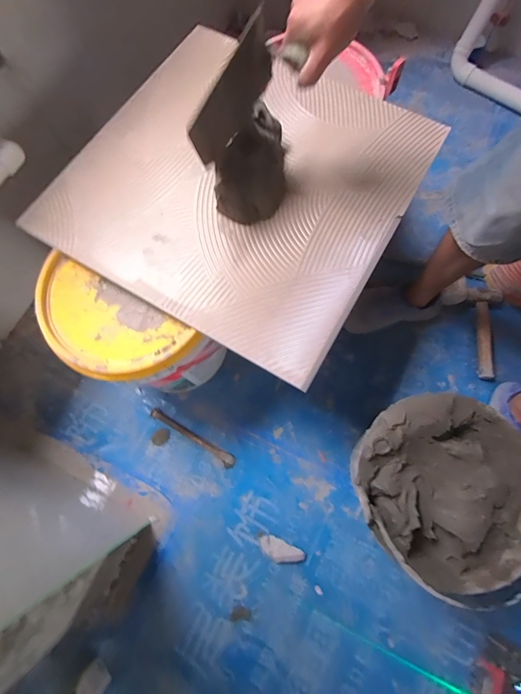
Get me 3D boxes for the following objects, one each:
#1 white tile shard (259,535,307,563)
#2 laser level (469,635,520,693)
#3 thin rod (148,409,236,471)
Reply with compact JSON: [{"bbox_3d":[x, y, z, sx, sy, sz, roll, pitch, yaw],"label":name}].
[{"bbox_3d":[0.048,0.471,0.741,0.106,0.023,0.047,19,77,7],"label":"white tile shard"},{"bbox_3d":[0.469,0.648,0.611,0.074,0.098,0.147,28,76,9],"label":"laser level"},{"bbox_3d":[-0.173,0.226,0.816,0.247,0.015,0.031,31,78,10],"label":"thin rod"}]

